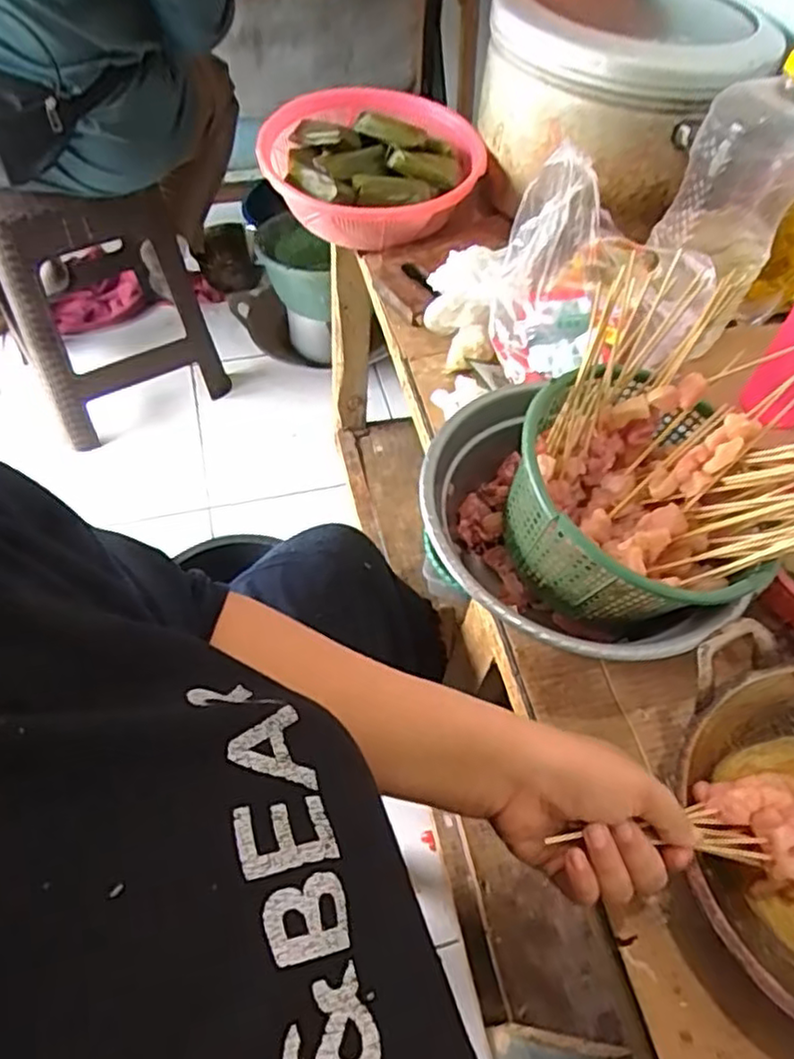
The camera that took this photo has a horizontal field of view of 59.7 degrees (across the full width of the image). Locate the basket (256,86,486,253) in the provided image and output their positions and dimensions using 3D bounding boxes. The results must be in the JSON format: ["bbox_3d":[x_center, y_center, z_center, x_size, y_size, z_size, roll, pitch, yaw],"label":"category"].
[{"bbox_3d":[-0.027,-0.407,0.782,0.237,0.071,0.224,4,56,0],"label":"basket"}]

